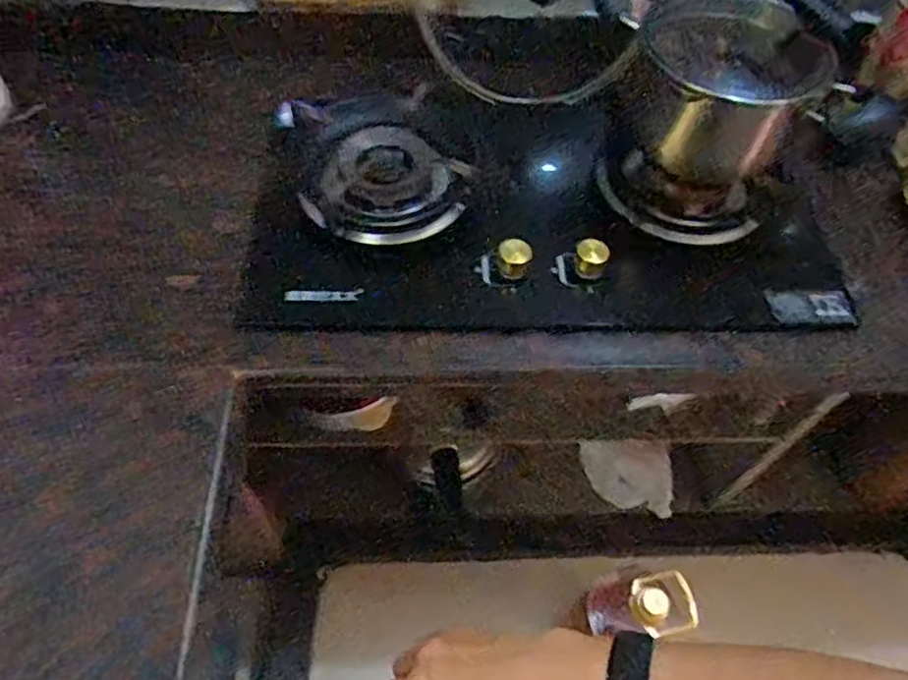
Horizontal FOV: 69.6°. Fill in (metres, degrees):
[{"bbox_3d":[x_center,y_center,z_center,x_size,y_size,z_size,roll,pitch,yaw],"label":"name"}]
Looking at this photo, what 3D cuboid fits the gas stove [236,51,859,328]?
[{"bbox_3d":[0.112,-0.178,0.848,0.717,0.106,0.371,0,56,-3],"label":"gas stove"}]

